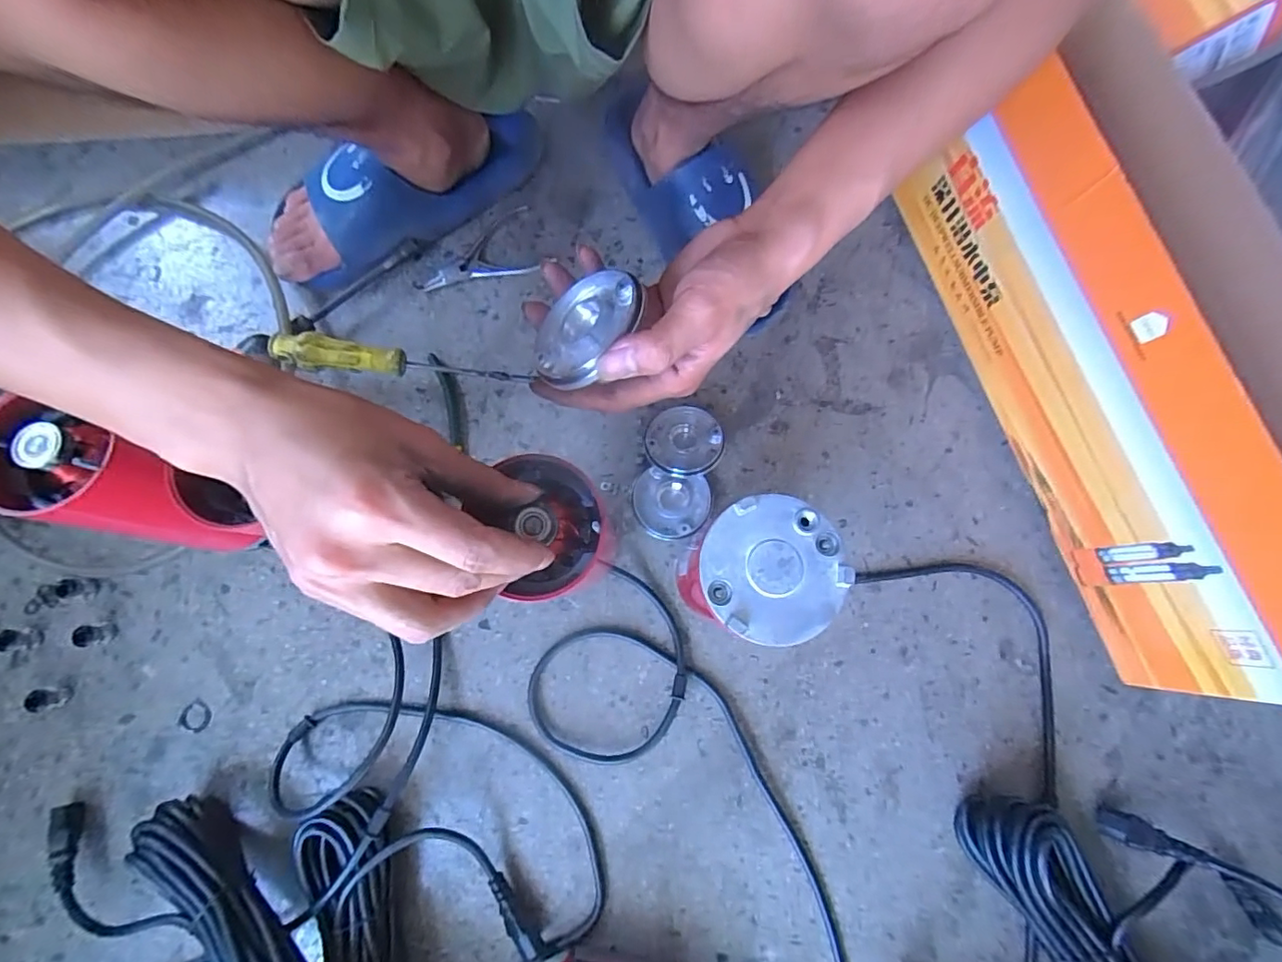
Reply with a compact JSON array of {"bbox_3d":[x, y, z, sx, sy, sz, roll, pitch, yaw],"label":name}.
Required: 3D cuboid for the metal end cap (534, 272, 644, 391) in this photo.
[{"bbox_3d":[-0.031,-0.089,0.308,0.072,0.011,0.062,-36,54,20],"label":"metal end cap"}]

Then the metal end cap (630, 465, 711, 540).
[{"bbox_3d":[0.028,0.023,0.513,0.073,0.018,0.061,8,80,2],"label":"metal end cap"}]

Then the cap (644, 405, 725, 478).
[{"bbox_3d":[0.041,-0.037,0.522,0.071,0.025,0.066,0,80,0],"label":"cap"}]

